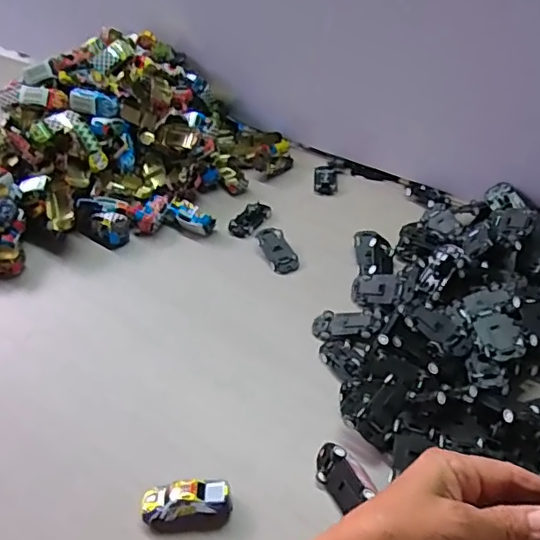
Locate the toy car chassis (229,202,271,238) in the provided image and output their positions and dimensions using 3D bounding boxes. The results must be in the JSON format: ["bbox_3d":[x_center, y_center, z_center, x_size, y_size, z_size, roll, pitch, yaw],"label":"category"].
[{"bbox_3d":[-0.023,-0.062,0.678,0.030,0.008,0.064,21,47,27],"label":"toy car chassis"}]

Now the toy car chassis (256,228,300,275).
[{"bbox_3d":[0.009,-0.023,0.623,0.031,0.015,0.066,-16,42,-13],"label":"toy car chassis"}]

